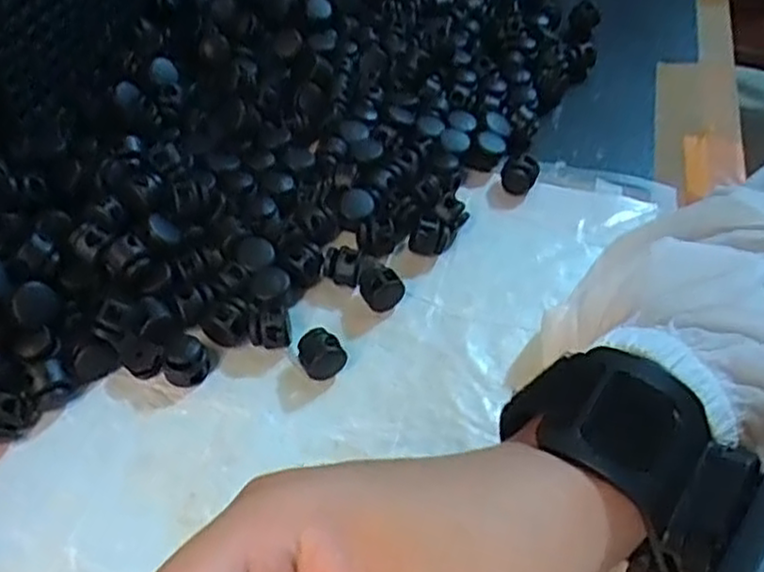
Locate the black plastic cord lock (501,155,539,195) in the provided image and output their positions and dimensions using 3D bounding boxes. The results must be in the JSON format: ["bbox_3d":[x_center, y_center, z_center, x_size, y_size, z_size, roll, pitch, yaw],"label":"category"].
[{"bbox_3d":[0.065,-0.053,0.351,0.016,0.017,0.017,18,51,9],"label":"black plastic cord lock"}]

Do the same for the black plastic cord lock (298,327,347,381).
[{"bbox_3d":[-0.023,0.026,0.282,0.015,0.016,0.016,3,50,-4],"label":"black plastic cord lock"}]

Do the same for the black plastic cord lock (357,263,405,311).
[{"bbox_3d":[-0.001,0.002,0.304,0.018,0.016,0.013,38,57,23],"label":"black plastic cord lock"}]

